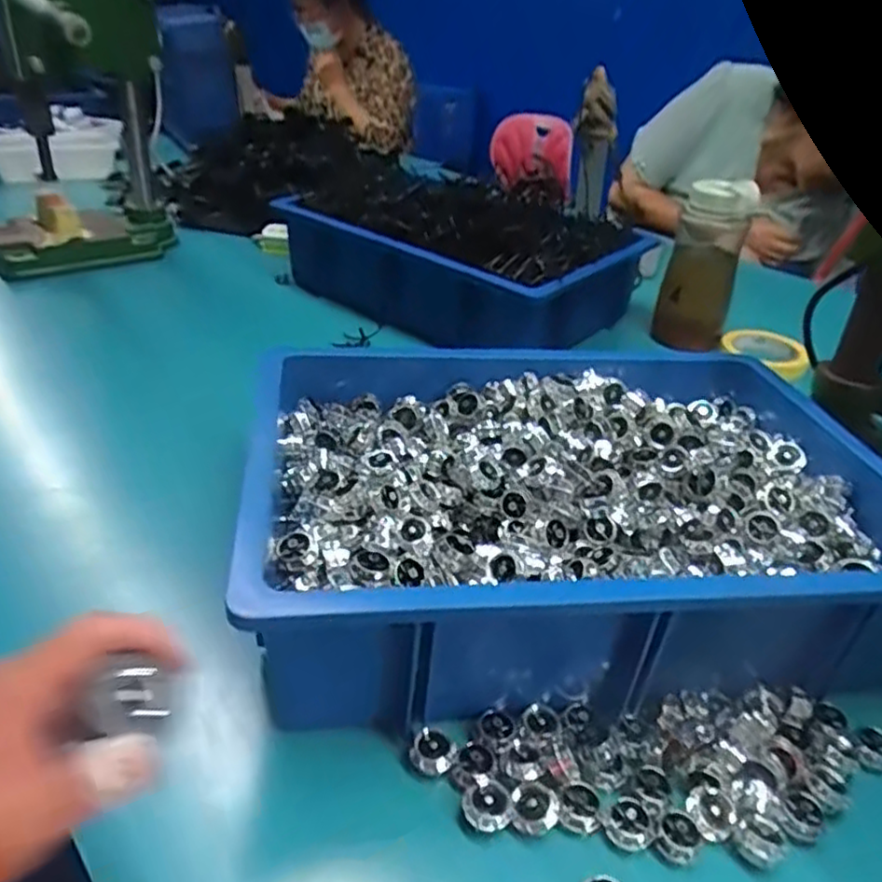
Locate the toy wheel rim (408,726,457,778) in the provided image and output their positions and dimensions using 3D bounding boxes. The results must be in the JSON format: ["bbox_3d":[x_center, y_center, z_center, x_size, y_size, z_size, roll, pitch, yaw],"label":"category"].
[{"bbox_3d":[-0.004,0.168,0.380,0.023,0.011,0.021,13,35,16],"label":"toy wheel rim"}]

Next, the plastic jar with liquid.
[{"bbox_3d":[0.329,-0.218,0.888,0.078,0.203,0.070,18,36,22],"label":"plastic jar with liquid"}]

